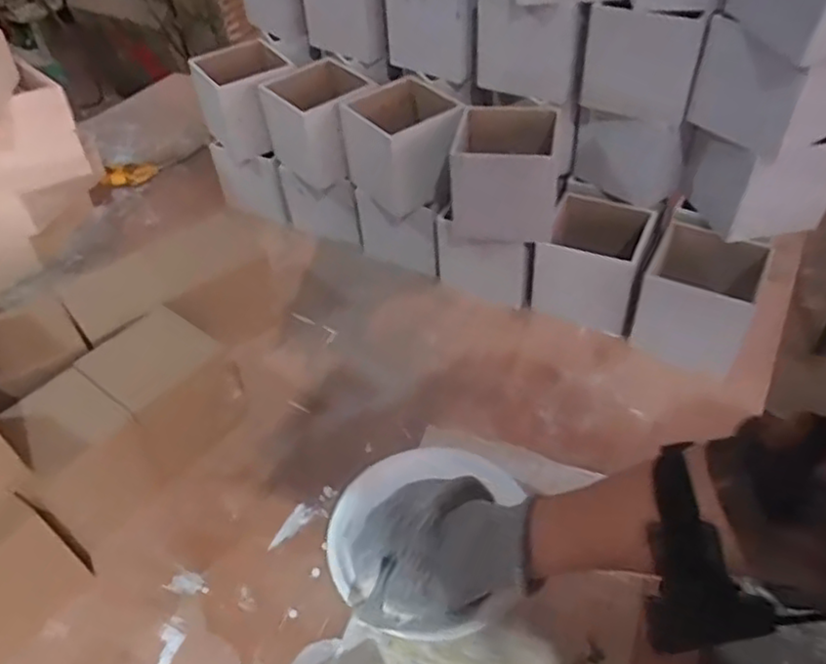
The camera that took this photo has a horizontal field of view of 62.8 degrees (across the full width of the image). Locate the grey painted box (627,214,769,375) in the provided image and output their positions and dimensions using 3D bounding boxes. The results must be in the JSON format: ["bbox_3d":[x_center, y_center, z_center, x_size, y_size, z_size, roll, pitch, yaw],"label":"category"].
[{"bbox_3d":[0.319,-0.041,0.755,0.108,0.109,0.126,20,50,25],"label":"grey painted box"}]

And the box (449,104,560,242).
[{"bbox_3d":[0.108,-0.184,0.784,0.115,0.115,0.115,5,45,12],"label":"box"}]

